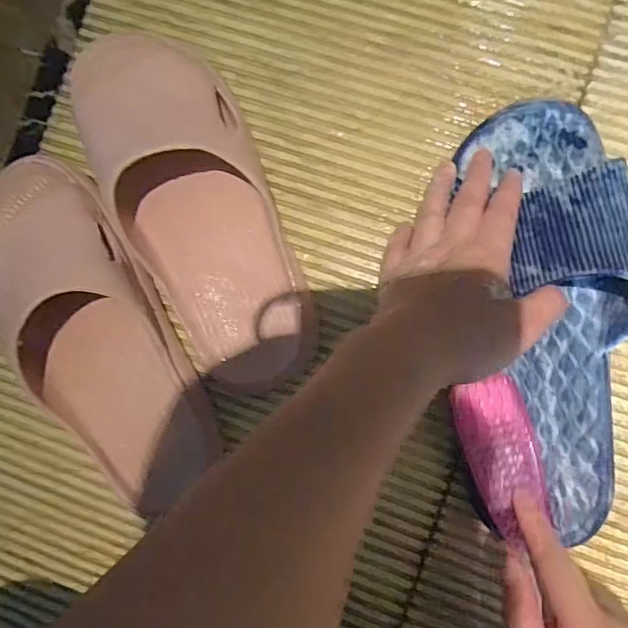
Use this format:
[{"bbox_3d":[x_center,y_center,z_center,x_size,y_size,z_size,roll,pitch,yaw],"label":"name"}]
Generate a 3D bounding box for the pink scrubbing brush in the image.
[{"bbox_3d":[0.114,0.082,0.340,0.045,0.034,0.085,-21,85,4],"label":"pink scrubbing brush"}]

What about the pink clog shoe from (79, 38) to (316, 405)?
[{"bbox_3d":[-0.081,-0.077,0.369,0.101,0.059,0.270,-25,85,4],"label":"pink clog shoe"}]

